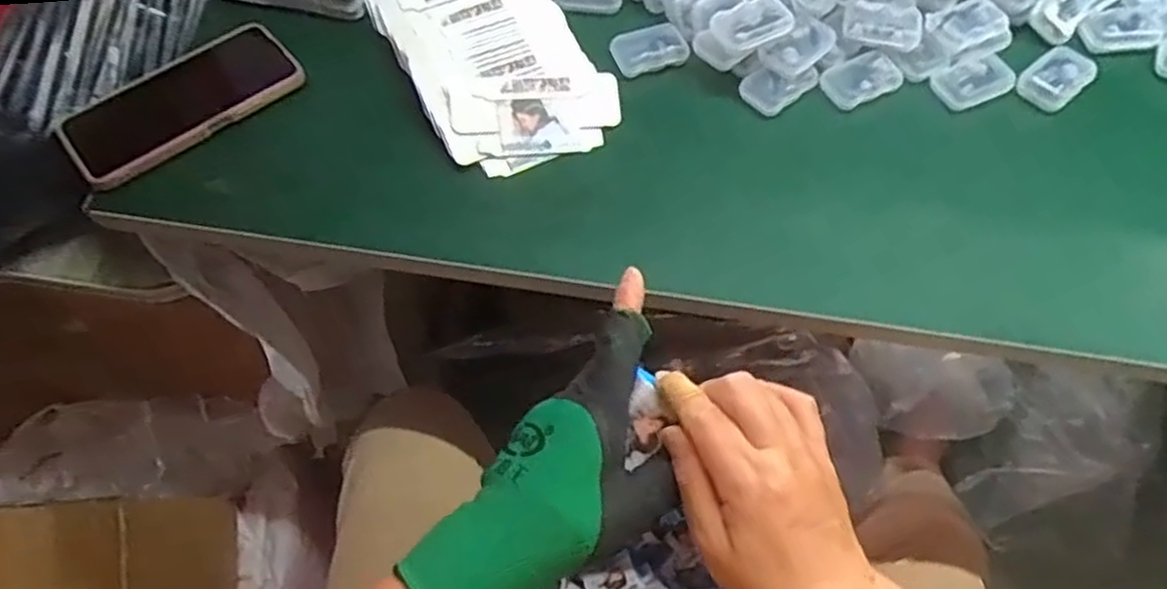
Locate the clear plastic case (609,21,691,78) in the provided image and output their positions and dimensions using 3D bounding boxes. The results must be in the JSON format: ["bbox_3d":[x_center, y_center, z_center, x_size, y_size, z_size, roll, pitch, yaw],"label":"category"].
[{"bbox_3d":[0.050,-0.187,0.576,0.056,0.011,0.038,-16,62,-9],"label":"clear plastic case"}]

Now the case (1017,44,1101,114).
[{"bbox_3d":[0.348,-0.161,0.556,0.054,0.014,0.039,-40,68,-20],"label":"case"}]

